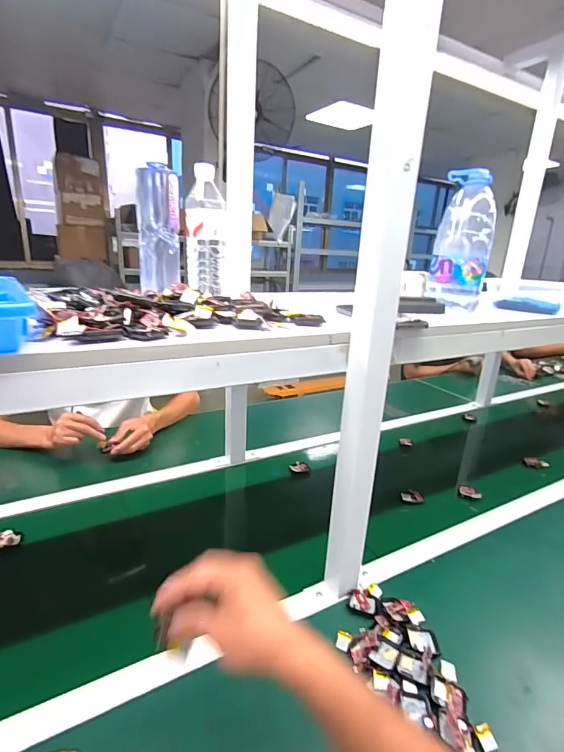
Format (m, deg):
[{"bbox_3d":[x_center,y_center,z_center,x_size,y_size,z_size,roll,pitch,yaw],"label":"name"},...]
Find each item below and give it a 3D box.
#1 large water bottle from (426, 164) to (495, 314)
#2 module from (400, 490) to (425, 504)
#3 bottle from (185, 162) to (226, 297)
[{"bbox_3d":[0.333,-0.247,0.722,0.096,0.224,0.085,10,20,20],"label":"large water bottle"},{"bbox_3d":[0.286,0.264,0.861,0.049,0.013,0.036,5,19,5],"label":"module"},{"bbox_3d":[-0.133,-0.251,0.692,0.069,0.201,0.063,-1,19,-13],"label":"bottle"}]

